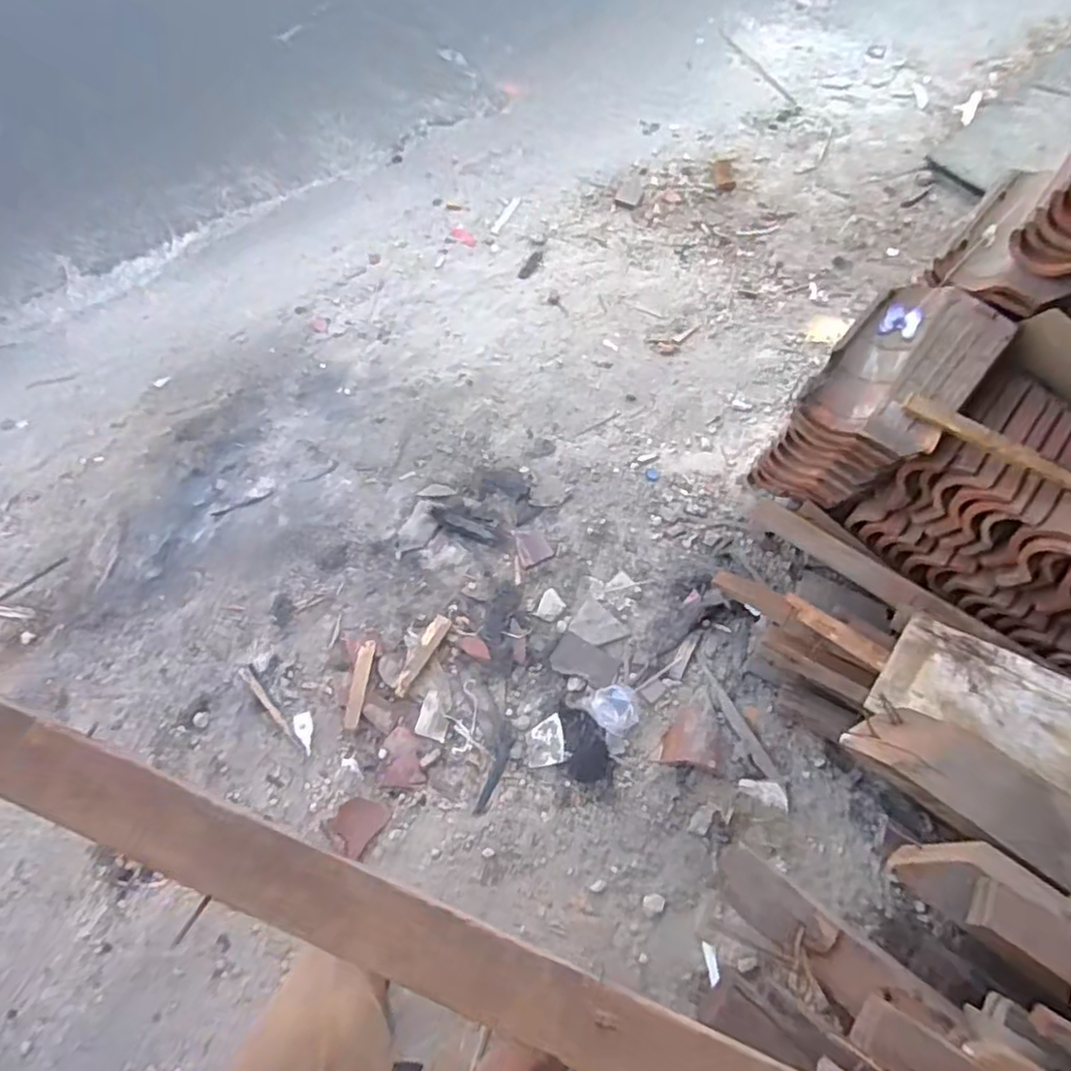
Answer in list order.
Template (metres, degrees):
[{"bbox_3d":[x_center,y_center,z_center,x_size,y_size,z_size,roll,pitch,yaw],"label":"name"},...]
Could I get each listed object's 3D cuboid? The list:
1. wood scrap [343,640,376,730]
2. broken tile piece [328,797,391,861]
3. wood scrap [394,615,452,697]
[{"bbox_3d":[-0.369,0.311,1.414,0.034,0.015,0.184,7,63,2],"label":"wood scrap"},{"bbox_3d":[-0.346,0.558,1.306,0.088,0.007,0.102,34,67,14],"label":"broken tile piece"},{"bbox_3d":[-0.246,0.253,1.442,0.039,0.013,0.191,28,65,12],"label":"wood scrap"}]

